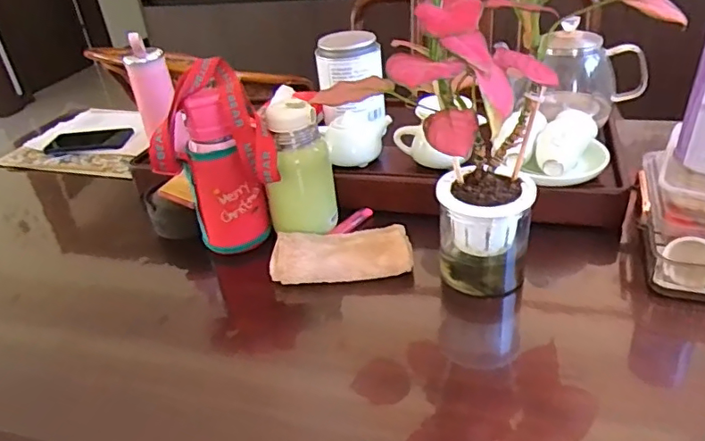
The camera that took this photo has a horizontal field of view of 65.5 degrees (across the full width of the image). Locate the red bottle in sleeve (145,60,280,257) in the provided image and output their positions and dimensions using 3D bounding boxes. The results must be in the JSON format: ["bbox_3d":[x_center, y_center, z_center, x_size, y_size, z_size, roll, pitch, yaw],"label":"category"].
[{"bbox_3d":[-0.173,-0.075,0.720,0.149,0.218,0.118,-9,33,-3],"label":"red bottle in sleeve"}]

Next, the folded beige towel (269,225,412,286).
[{"bbox_3d":[-0.013,0.040,0.697,0.170,0.033,0.083,-5,33,3],"label":"folded beige towel"}]

